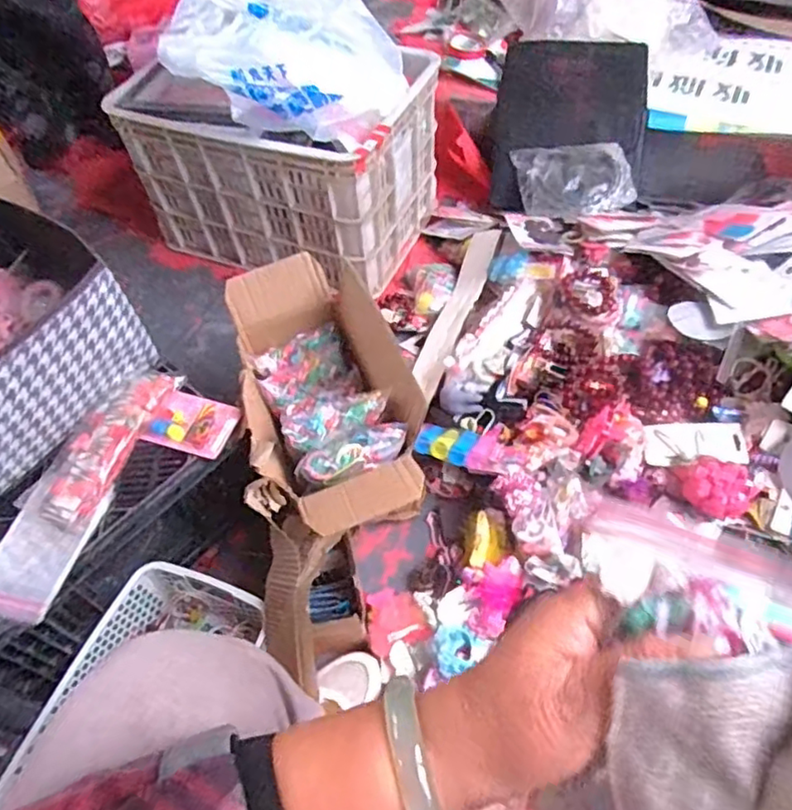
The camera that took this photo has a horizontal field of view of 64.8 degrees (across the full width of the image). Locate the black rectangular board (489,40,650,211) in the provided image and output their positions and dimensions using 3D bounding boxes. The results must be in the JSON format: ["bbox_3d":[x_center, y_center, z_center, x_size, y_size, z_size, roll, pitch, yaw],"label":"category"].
[{"bbox_3d":[0.337,-0.553,1.218,0.281,0.062,0.362,7,77,12],"label":"black rectangular board"}]

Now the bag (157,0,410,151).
[{"bbox_3d":[-0.156,-0.570,0.983,0.326,0.177,0.361,-4,54,1],"label":"bag"}]

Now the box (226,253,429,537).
[{"bbox_3d":[-0.092,-0.013,0.804,0.195,0.130,0.388,-18,55,-9],"label":"box"}]

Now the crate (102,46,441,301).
[{"bbox_3d":[-0.202,-0.455,1.168,0.481,0.294,0.306,17,57,16],"label":"crate"}]

